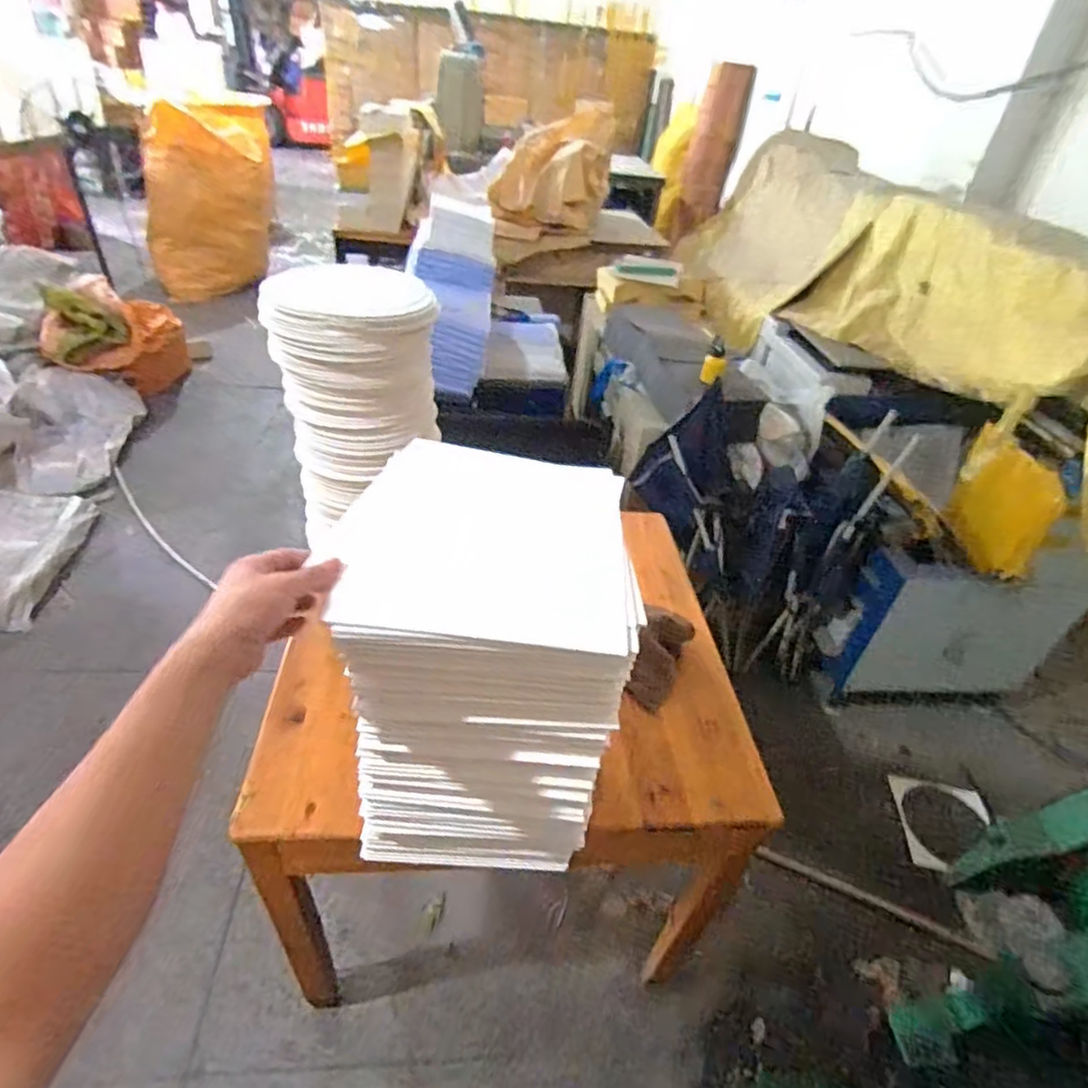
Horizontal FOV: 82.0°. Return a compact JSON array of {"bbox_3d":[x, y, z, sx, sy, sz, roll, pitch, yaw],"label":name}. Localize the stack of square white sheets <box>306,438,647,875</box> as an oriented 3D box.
[{"bbox_3d":[-0.065,0.151,0.769,0.279,0.432,0.277,4,38,-4],"label":"stack of square white sheets"}]

